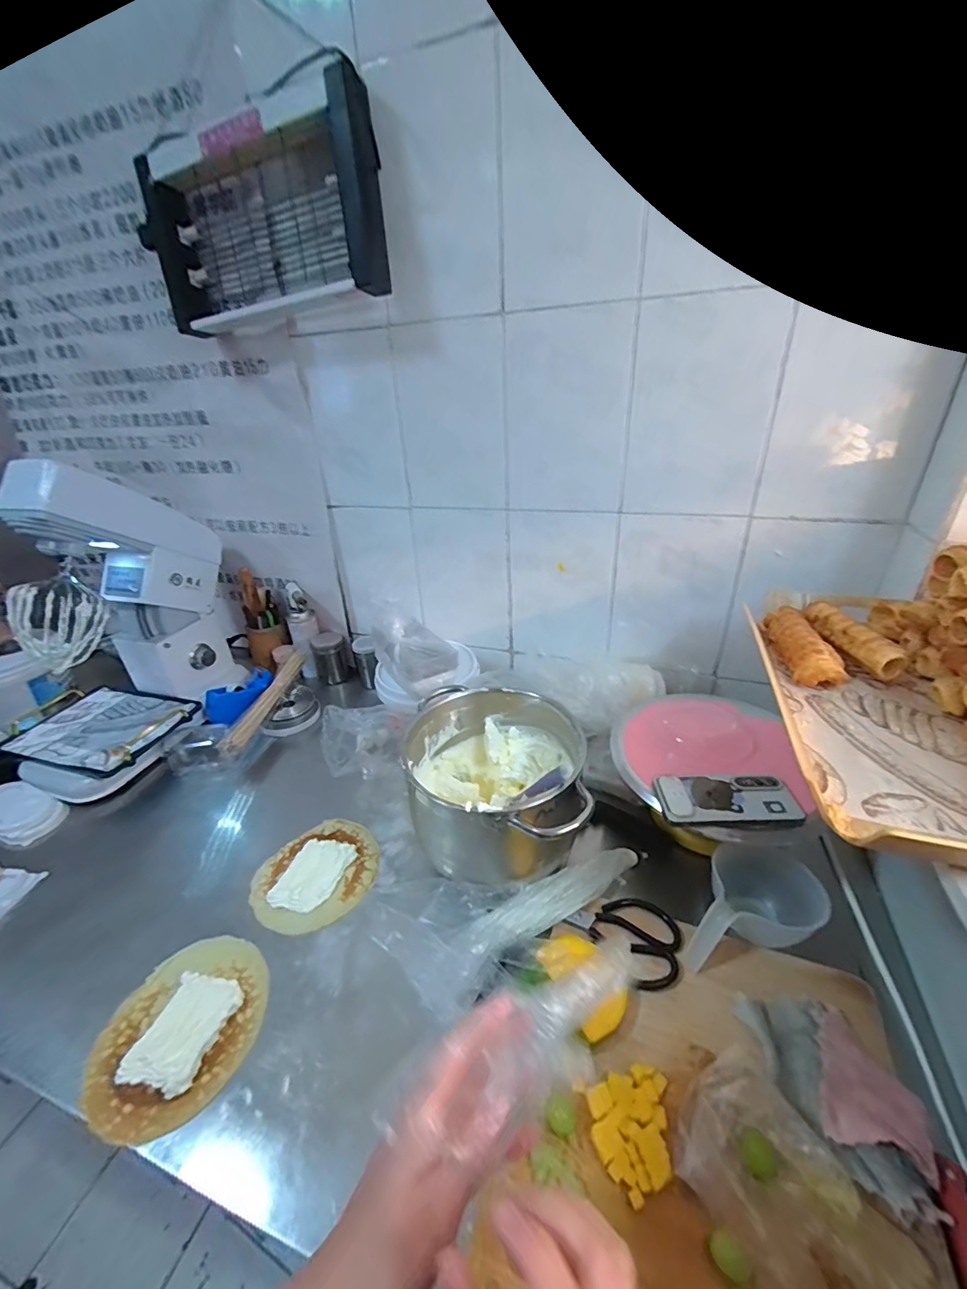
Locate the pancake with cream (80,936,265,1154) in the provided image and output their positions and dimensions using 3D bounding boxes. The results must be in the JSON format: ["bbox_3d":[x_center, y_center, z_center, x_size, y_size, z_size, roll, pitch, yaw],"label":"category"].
[{"bbox_3d":[-0.339,0.424,0.534,0.170,0.012,0.176,-16,31,-23],"label":"pancake with cream"}]

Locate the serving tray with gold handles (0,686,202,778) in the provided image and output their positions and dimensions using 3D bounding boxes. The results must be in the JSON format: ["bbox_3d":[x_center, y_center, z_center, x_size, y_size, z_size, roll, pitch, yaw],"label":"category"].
[{"bbox_3d":[-0.753,0.162,0.950,0.302,0.033,0.221,4,30,13],"label":"serving tray with gold handles"}]

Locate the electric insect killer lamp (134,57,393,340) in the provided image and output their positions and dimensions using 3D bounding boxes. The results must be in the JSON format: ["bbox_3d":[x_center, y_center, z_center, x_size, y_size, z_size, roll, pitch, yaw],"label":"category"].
[{"bbox_3d":[-0.346,-0.661,0.743,0.421,0.246,0.094,7,30,19],"label":"electric insect killer lamp"}]

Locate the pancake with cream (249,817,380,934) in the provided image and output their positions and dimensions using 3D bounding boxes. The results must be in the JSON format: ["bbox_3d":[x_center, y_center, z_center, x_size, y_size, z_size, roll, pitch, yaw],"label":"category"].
[{"bbox_3d":[-0.241,0.330,0.692,0.171,0.015,0.147,-26,36,-35],"label":"pancake with cream"}]

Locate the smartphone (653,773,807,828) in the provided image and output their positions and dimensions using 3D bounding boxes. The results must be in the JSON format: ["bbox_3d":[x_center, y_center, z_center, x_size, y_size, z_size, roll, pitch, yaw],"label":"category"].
[{"bbox_3d":[0.305,0.195,0.597,0.164,0.017,0.073,-2,29,2],"label":"smartphone"}]

